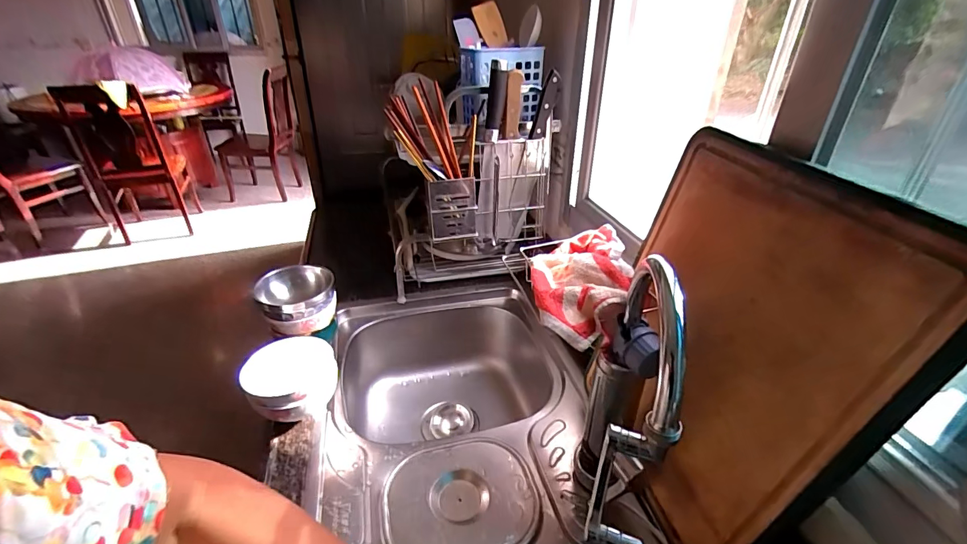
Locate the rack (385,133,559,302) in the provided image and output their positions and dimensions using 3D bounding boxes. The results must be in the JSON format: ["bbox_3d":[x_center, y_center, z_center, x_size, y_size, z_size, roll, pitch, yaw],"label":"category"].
[{"bbox_3d":[-0.027,-0.103,0.851,0.292,0.307,0.201,-2,31,-4],"label":"rack"}]

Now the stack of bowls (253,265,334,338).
[{"bbox_3d":[-0.309,0.046,0.729,0.116,0.070,0.116,-13,33,-20],"label":"stack of bowls"}]

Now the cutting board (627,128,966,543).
[{"bbox_3d":[0.236,0.083,0.452,0.019,0.388,0.289,2,32,-16],"label":"cutting board"}]

